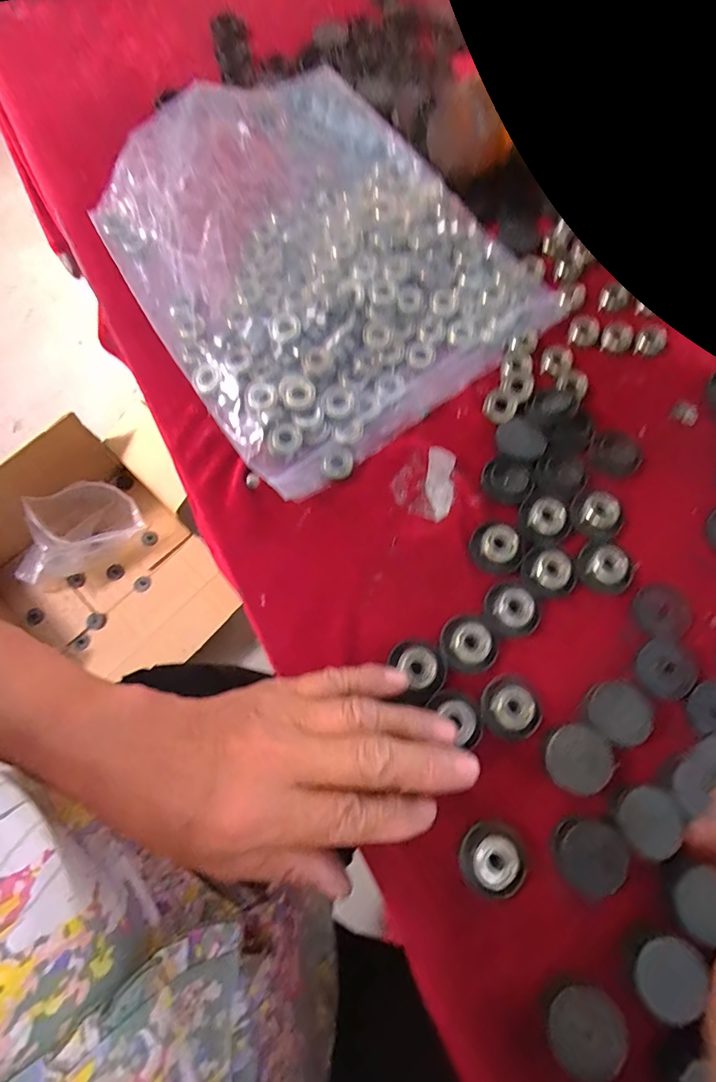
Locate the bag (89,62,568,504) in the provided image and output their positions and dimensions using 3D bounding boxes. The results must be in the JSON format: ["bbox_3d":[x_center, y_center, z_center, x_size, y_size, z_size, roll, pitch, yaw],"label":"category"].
[{"bbox_3d":[-0.032,-0.203,0.325,0.251,0.045,0.277,-37,77,-13],"label":"bag"}]

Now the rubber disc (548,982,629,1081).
[{"bbox_3d":[0.104,0.222,0.208,0.033,0.007,0.033,-29,76,-12],"label":"rubber disc"}]

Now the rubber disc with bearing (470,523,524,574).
[{"bbox_3d":[0.085,0.004,0.281,0.027,0.014,0.031,-35,77,-13],"label":"rubber disc with bearing"}]

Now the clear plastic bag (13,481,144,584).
[{"bbox_3d":[-0.567,-0.019,0.939,0.239,0.128,0.125,-30,76,-12],"label":"clear plastic bag"}]

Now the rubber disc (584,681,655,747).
[{"bbox_3d":[0.143,0.093,0.253,0.032,0.008,0.034,-3,62,7],"label":"rubber disc"}]

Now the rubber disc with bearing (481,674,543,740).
[{"bbox_3d":[0.087,0.093,0.261,0.034,0.015,0.033,1,72,-3],"label":"rubber disc with bearing"}]

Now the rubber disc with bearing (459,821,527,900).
[{"bbox_3d":[0.069,0.163,0.236,0.032,0.014,0.031,1,72,-3],"label":"rubber disc with bearing"}]

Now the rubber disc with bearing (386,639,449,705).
[{"bbox_3d":[0.034,0.073,0.261,0.032,0.009,0.034,1,72,-2],"label":"rubber disc with bearing"}]

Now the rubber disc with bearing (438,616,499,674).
[{"bbox_3d":[0.065,0.058,0.265,0.032,0.006,0.033,1,72,-3],"label":"rubber disc with bearing"}]

